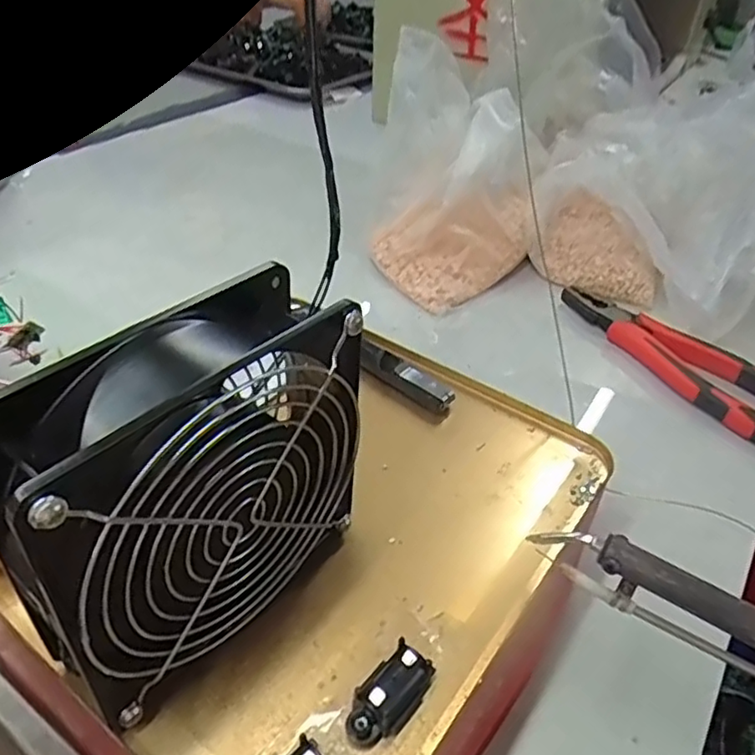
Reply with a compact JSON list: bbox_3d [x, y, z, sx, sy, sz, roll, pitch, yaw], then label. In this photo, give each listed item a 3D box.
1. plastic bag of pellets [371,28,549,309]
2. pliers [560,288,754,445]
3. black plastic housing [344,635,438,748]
[{"bbox_3d":[0.067,-0.184,0.574,0.155,0.142,0.222,10,40,8],"label":"plastic bag of pellets"},{"bbox_3d":[0.225,-0.019,0.488,0.054,0.022,0.192,-20,45,-26],"label":"pliers"},{"bbox_3d":[0.005,0.110,0.222,0.016,0.015,0.035,30,46,29],"label":"black plastic housing"}]

